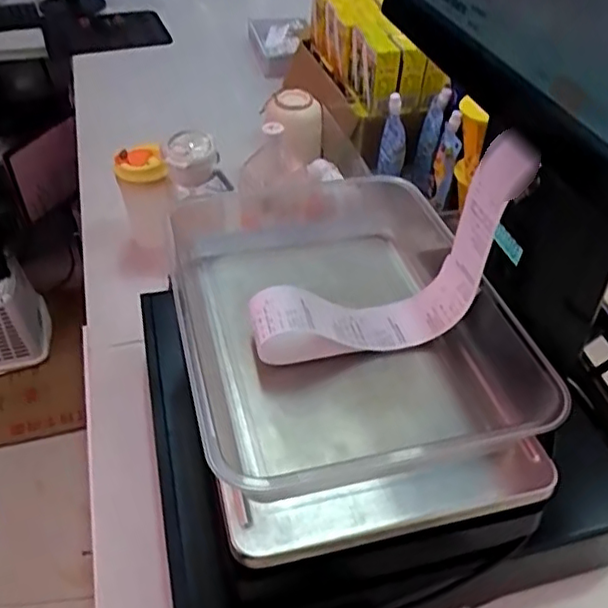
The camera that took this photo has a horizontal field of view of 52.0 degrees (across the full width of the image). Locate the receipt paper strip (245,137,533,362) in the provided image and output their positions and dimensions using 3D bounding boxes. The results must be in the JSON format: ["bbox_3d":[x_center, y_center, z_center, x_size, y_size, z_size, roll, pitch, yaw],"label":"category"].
[{"bbox_3d":[0.064,-0.043,0.531,0.223,0.176,0.062,-8,42,-11],"label":"receipt paper strip"}]

